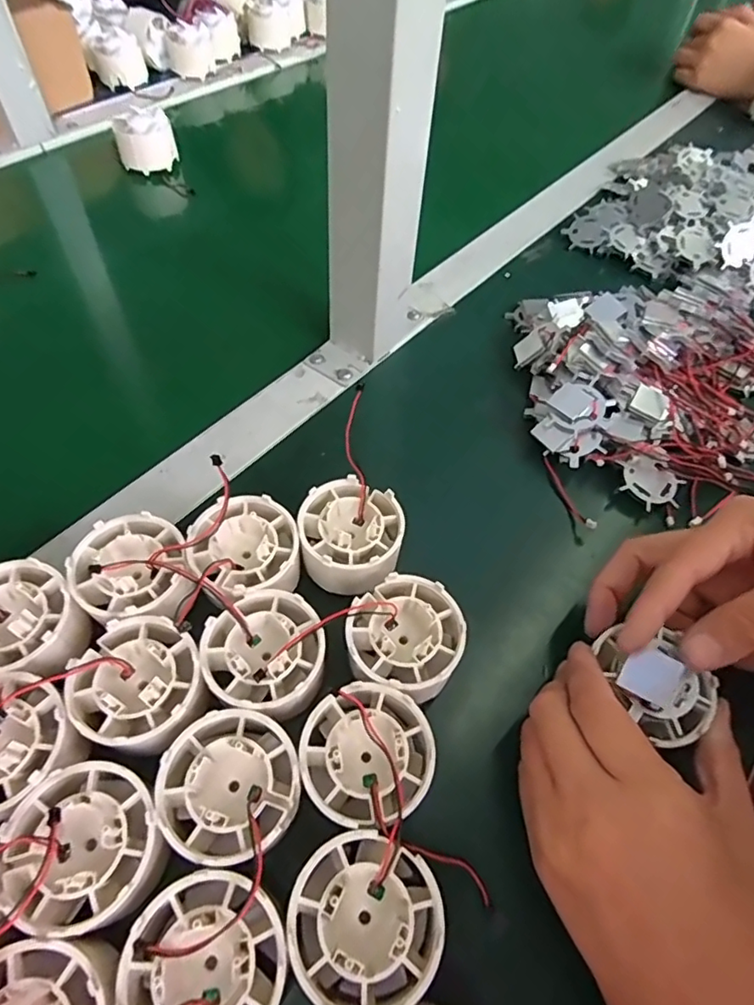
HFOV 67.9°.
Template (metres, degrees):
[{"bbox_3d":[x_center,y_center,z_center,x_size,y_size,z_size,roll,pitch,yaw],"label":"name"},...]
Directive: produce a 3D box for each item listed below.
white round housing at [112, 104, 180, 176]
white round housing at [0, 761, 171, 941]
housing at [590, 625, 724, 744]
[{"bbox_3d":[-0.219,-0.341,0.521,0.047,0.038,0.041,24,57,13],"label":"white round housing"},{"bbox_3d":[-0.105,0.128,0.208,0.052,0.039,0.049,2,55,-2],"label":"white round housing"},{"bbox_3d":[0.120,0.077,0.237,0.043,0.016,0.046,2,55,-2],"label":"housing"}]

